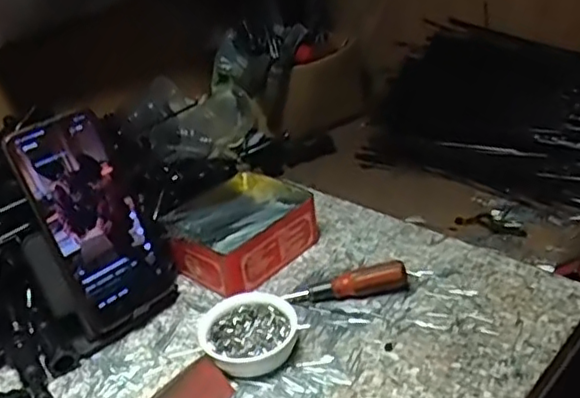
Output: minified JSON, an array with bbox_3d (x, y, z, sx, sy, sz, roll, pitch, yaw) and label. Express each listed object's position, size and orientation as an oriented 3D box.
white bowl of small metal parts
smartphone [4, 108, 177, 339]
[{"bbox_3d":[-0.030,0.103,0.476,0.070,0.028,0.065,-6,29,3],"label":"white bowl of small metal parts"},{"bbox_3d":[-0.154,0.015,0.508,0.093,0.169,0.012,-33,14,-35],"label":"smartphone"}]

